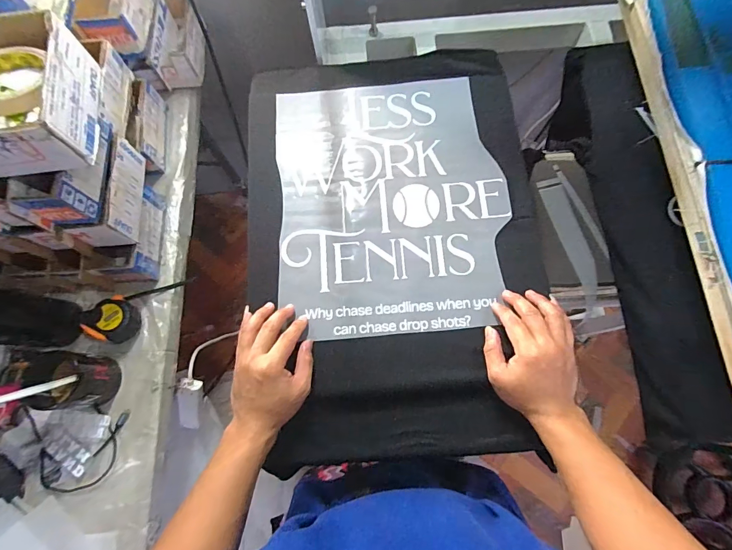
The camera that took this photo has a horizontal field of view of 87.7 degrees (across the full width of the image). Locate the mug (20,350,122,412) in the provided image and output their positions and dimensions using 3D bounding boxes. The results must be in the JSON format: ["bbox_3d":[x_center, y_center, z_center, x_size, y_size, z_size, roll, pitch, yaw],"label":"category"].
[{"bbox_3d":[-0.447,0.161,0.580,0.094,0.076,0.084,7,75,4],"label":"mug"}]

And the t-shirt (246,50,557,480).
[{"bbox_3d":[0.037,-0.068,0.547,0.394,0.035,0.598,-6,74,1],"label":"t-shirt"}]

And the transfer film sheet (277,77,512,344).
[{"bbox_3d":[0.032,-0.110,0.546,0.307,0.007,0.384,-4,74,1],"label":"transfer film sheet"}]

